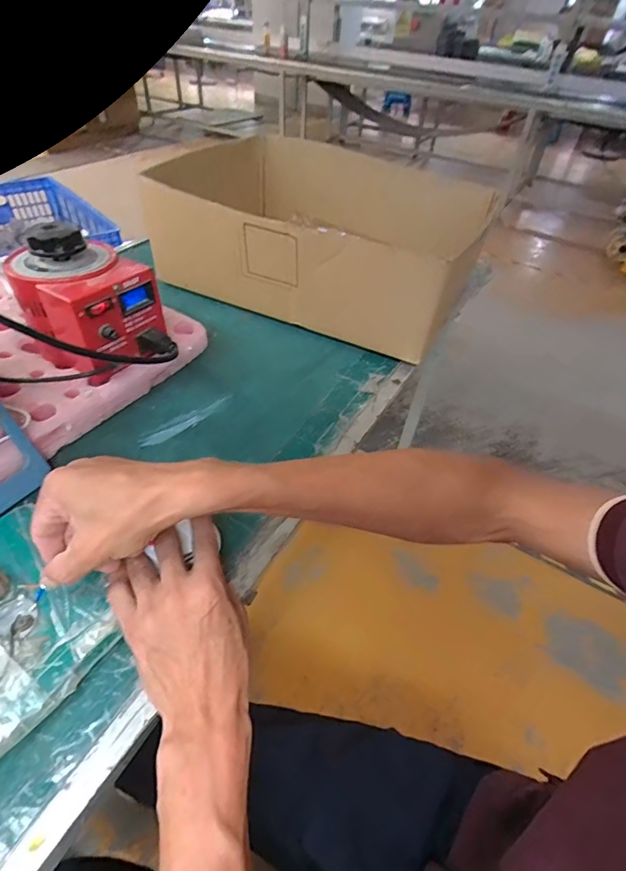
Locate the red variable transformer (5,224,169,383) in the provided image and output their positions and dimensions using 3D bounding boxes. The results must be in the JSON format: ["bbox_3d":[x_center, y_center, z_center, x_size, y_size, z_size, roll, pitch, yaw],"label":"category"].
[{"bbox_3d":[-0.257,-0.157,0.504,0.133,0.132,0.122,27,49,20],"label":"red variable transformer"}]

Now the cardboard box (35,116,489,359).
[{"bbox_3d":[0.018,-0.344,0.734,0.480,0.148,0.398,23,48,17],"label":"cardboard box"}]

